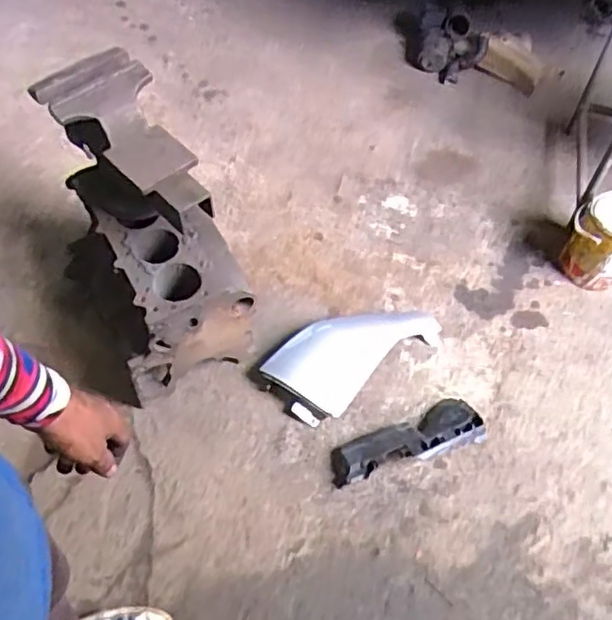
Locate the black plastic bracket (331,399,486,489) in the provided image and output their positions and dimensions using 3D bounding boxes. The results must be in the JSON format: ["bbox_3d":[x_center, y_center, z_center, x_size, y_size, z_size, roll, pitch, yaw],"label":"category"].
[{"bbox_3d":[0.216,0.281,1.404,0.338,0.091,0.123,-13,61,-13],"label":"black plastic bracket"}]

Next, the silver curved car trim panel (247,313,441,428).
[{"bbox_3d":[0.110,0.100,1.553,0.459,0.096,0.221,-35,65,-22],"label":"silver curved car trim panel"}]

